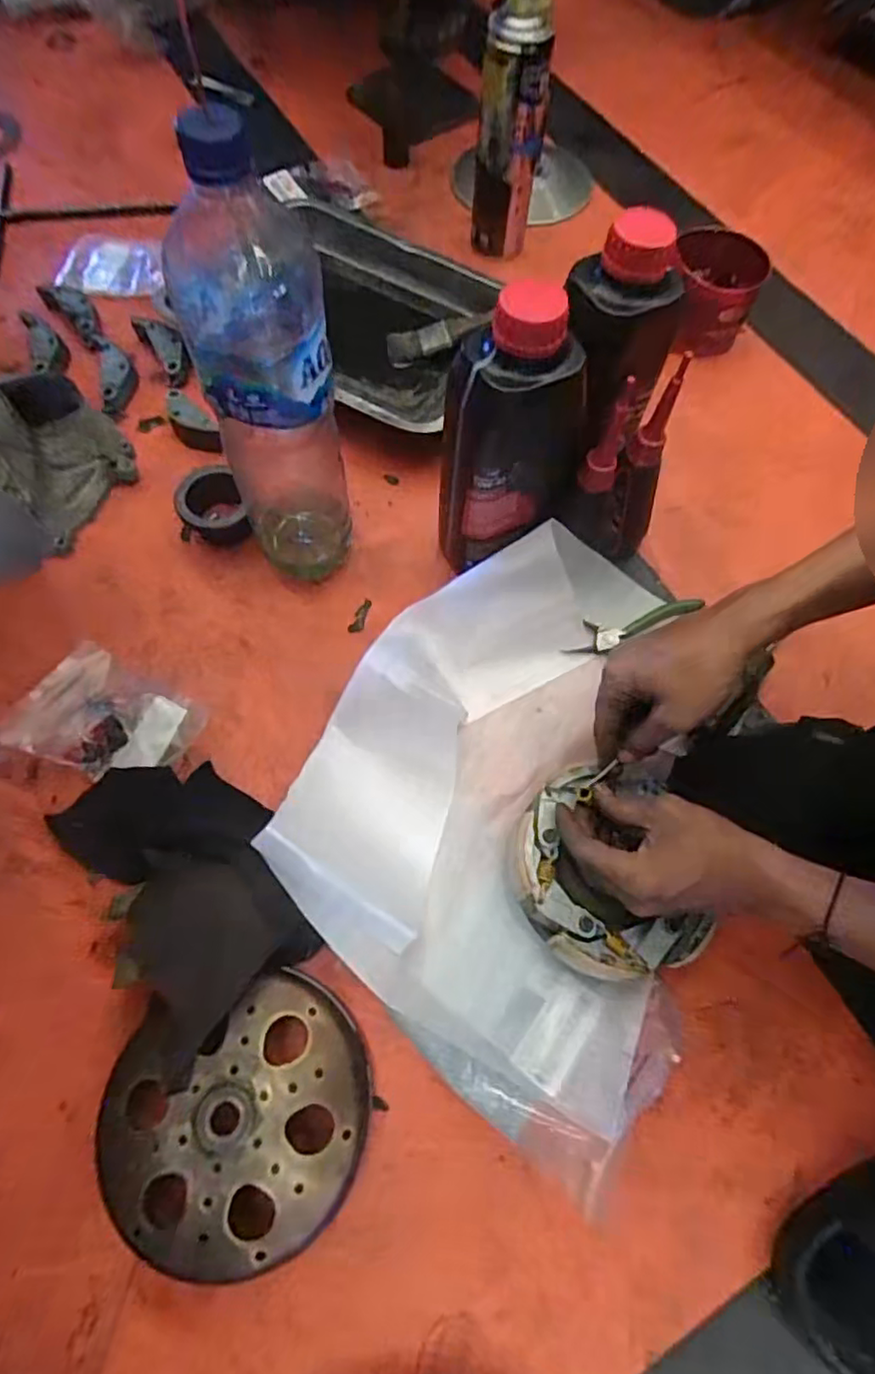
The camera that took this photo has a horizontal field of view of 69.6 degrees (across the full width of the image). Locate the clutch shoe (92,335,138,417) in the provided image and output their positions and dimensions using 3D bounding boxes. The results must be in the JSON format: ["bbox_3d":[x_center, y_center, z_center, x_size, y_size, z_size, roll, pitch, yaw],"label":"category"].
[{"bbox_3d":[-0.325,-0.320,0.639,0.038,0.021,0.105,-14,66,-8],"label":"clutch shoe"}]

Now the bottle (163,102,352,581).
[{"bbox_3d":[-0.111,-0.192,0.434,0.084,0.317,0.078,-14,66,-8],"label":"bottle"}]

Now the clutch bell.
[{"bbox_3d":[-0.116,0.252,0.372,0.149,0.049,0.136,-12,66,-7],"label":"clutch bell"}]

